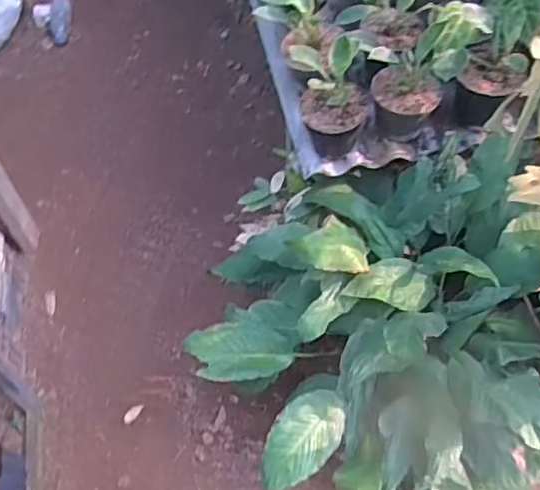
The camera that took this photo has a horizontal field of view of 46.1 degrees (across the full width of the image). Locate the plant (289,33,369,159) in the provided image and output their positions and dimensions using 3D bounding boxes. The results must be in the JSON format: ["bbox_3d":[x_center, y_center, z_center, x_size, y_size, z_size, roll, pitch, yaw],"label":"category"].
[{"bbox_3d":[0.097,-0.239,1.049,0.129,0.187,0.116,3,57,5],"label":"plant"}]

